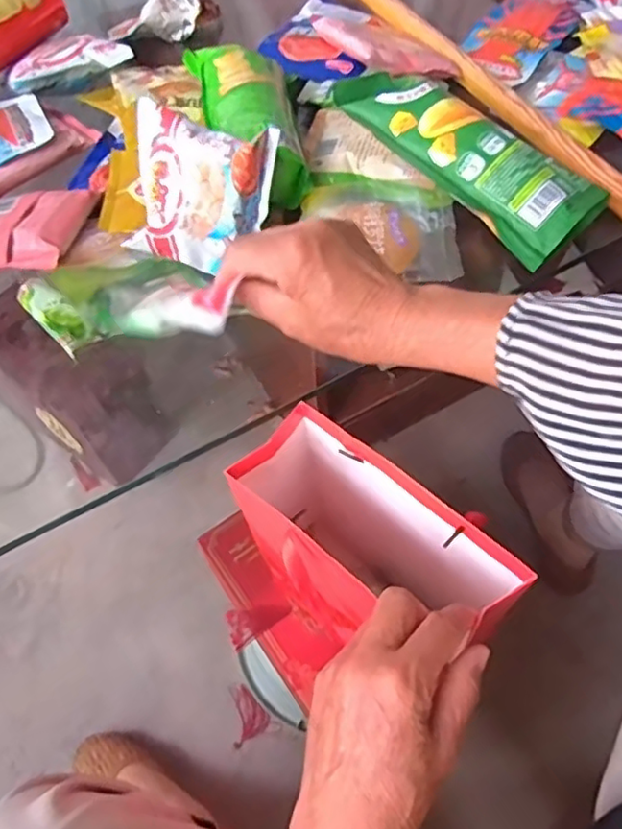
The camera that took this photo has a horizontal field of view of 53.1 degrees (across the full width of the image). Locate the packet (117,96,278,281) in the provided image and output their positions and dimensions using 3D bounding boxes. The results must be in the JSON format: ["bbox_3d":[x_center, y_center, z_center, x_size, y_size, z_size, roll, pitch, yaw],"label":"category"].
[{"bbox_3d":[-0.086,-0.168,0.471,0.103,0.108,0.027,13,16,5],"label":"packet"}]

